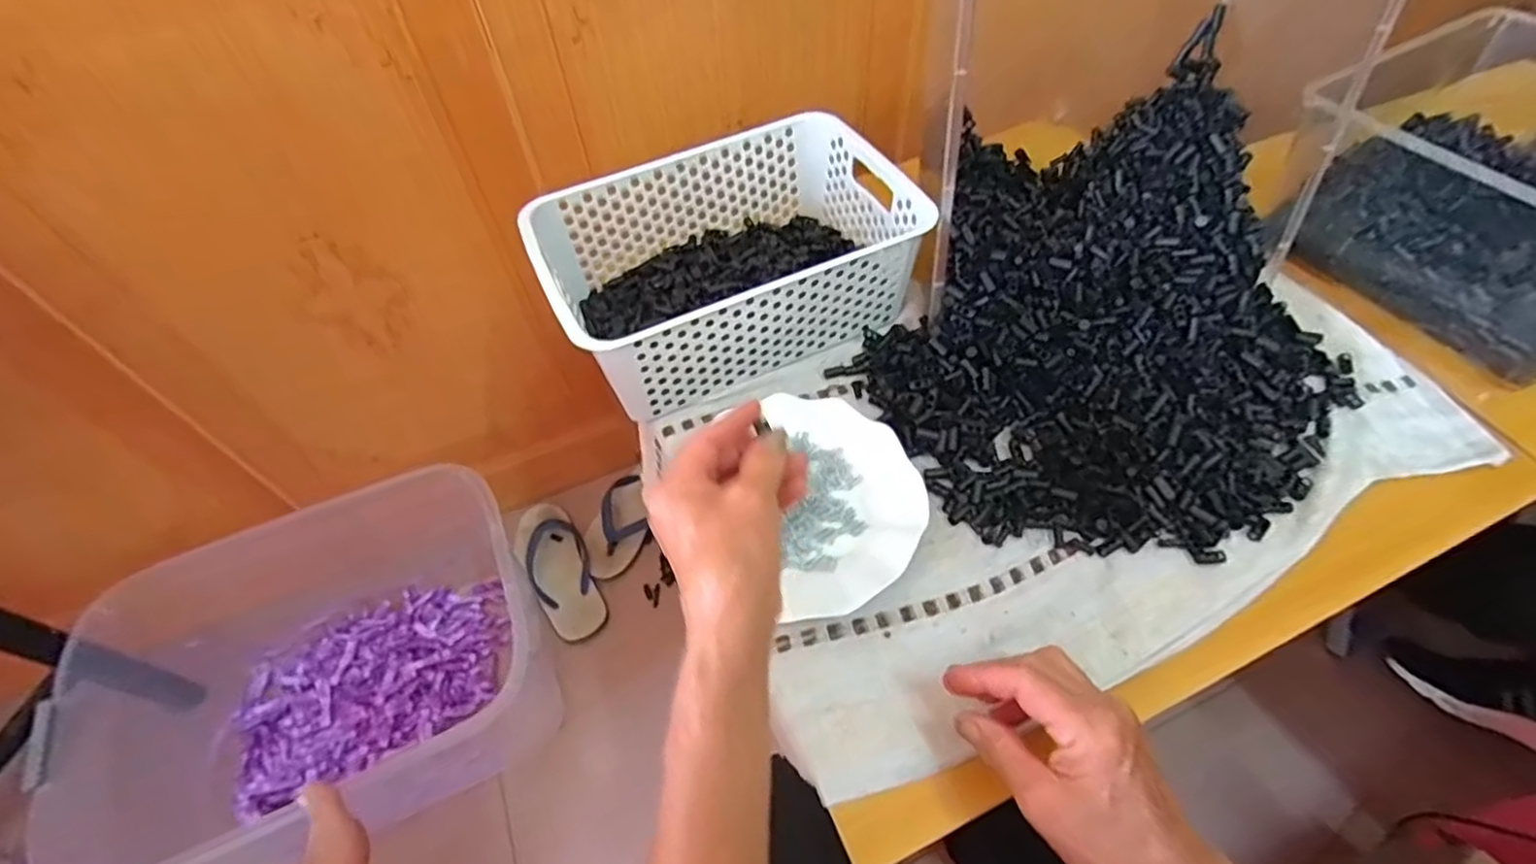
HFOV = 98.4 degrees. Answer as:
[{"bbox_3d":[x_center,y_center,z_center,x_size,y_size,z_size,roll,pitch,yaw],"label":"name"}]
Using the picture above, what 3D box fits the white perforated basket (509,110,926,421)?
[{"bbox_3d":[-0.037,-0.154,0.591,0.301,0.099,0.197,-24,57,-14],"label":"white perforated basket"}]

